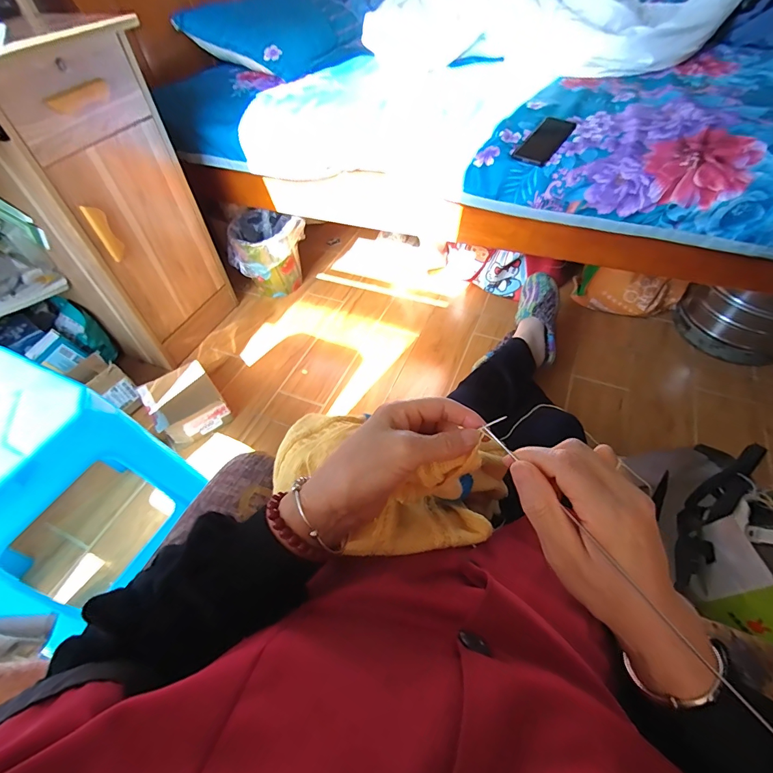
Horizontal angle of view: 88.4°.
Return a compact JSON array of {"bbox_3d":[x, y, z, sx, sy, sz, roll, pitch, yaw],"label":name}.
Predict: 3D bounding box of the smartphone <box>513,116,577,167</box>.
[{"bbox_3d":[0.364,-0.564,0.908,0.078,0.010,0.169,34,72,21],"label":"smartphone"}]

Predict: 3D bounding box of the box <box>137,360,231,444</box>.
[{"bbox_3d":[-0.535,0.051,1.069,0.165,0.107,0.183,-32,57,-20],"label":"box"}]

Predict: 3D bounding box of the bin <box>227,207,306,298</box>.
[{"bbox_3d":[-0.419,-0.479,1.415,0.263,0.223,0.271,-21,54,-13],"label":"bin"}]

